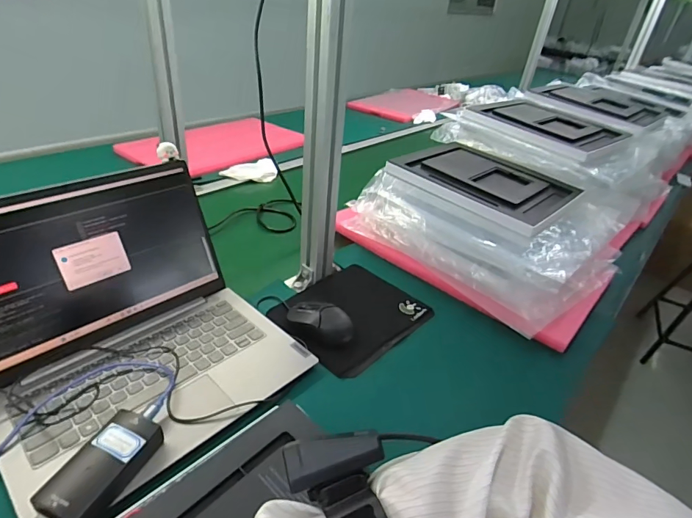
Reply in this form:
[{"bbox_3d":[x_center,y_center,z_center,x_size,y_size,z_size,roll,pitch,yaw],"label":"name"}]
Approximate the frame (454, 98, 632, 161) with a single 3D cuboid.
[{"bbox_3d":[0.467,-0.317,0.995,0.255,0.032,0.329,-17,39,-31],"label":"frame"}]

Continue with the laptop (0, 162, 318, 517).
[{"bbox_3d":[-0.249,0.058,0.494,0.304,0.180,0.325,31,40,33],"label":"laptop"}]

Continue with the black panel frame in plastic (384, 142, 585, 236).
[{"bbox_3d":[0.266,-0.150,0.822,0.313,0.037,0.248,31,40,34],"label":"black panel frame in plastic"}]

